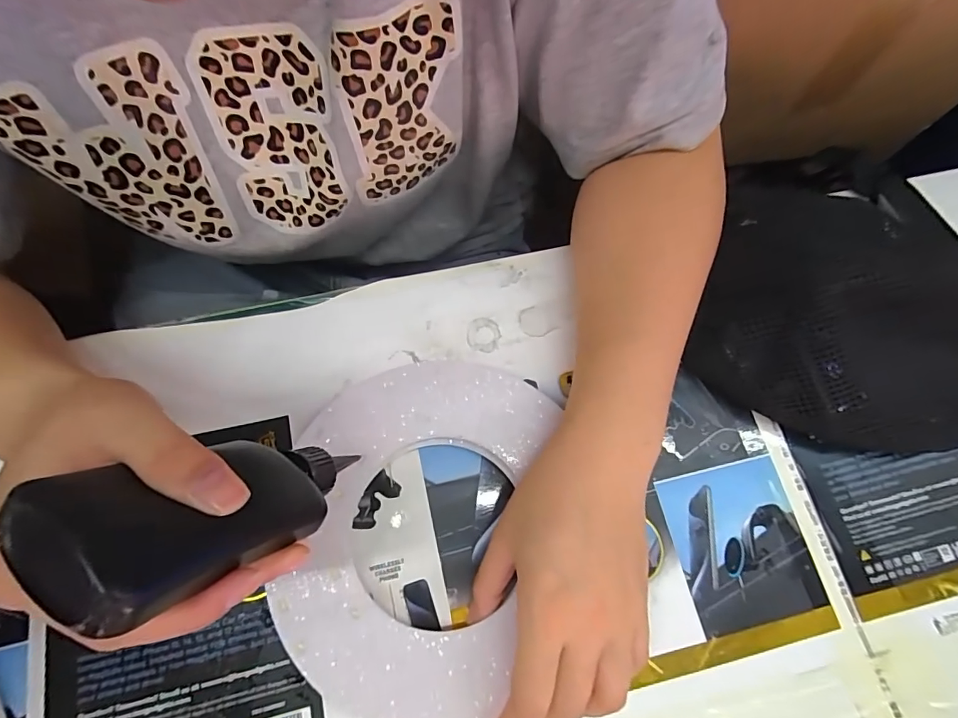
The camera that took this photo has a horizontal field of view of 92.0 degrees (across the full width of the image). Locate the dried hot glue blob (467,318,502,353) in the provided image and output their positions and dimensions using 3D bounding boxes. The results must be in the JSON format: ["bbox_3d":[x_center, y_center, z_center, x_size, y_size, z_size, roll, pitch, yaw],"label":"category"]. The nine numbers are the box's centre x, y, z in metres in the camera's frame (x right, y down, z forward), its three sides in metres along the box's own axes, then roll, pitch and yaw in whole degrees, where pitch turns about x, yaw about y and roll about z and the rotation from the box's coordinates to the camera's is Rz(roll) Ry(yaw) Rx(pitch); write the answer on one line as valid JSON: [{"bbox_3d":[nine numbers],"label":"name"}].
[{"bbox_3d":[0.003,-0.017,0.315,0.023,0.004,0.023,0,73,-1],"label":"dried hot glue blob"}]

